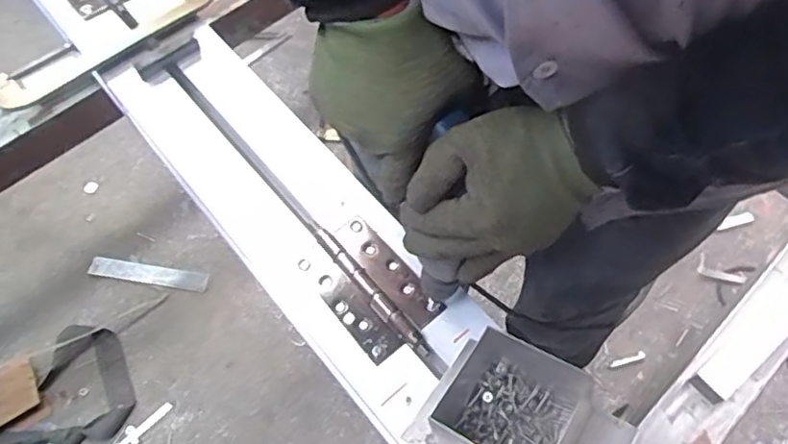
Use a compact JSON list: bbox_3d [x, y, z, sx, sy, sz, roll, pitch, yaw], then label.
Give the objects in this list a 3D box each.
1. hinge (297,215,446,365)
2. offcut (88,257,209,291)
[{"bbox_3d":[-0.027,0.071,0.663,0.092,0.010,0.164,-35,67,-18],"label":"hinge"},{"bbox_3d":[-0.519,0.108,1.304,0.248,0.007,0.043,8,61,3],"label":"offcut"}]

